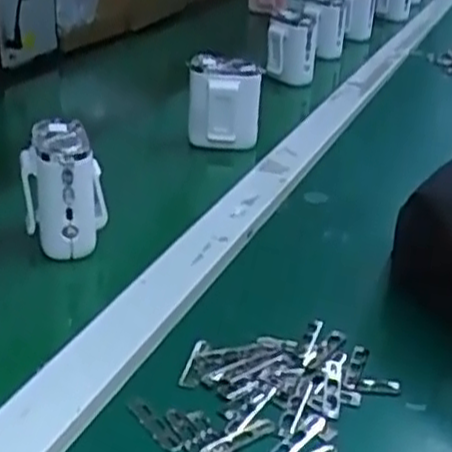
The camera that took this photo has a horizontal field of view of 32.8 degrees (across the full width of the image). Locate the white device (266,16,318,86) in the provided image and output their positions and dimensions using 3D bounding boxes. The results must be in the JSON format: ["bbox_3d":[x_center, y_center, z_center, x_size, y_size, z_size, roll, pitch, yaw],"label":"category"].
[{"bbox_3d":[0.085,-0.232,1.000,0.064,0.070,0.063,6,27,3],"label":"white device"}]

